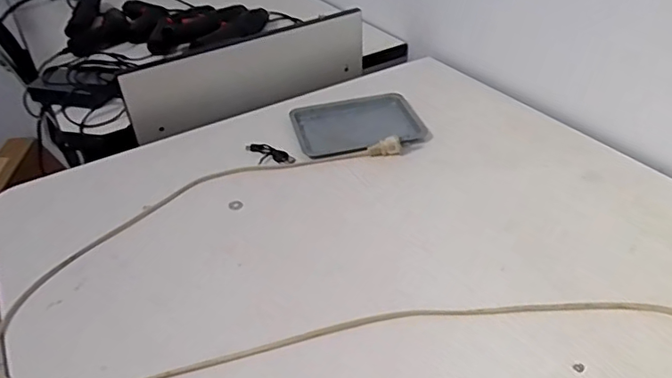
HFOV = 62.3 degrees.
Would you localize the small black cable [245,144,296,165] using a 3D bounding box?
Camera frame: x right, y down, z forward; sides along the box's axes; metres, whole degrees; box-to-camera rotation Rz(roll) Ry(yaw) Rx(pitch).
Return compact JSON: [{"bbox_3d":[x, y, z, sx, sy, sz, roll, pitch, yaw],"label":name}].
[{"bbox_3d":[-0.088,-0.043,0.725,0.071,0.016,0.026,10,41,22],"label":"small black cable"}]

